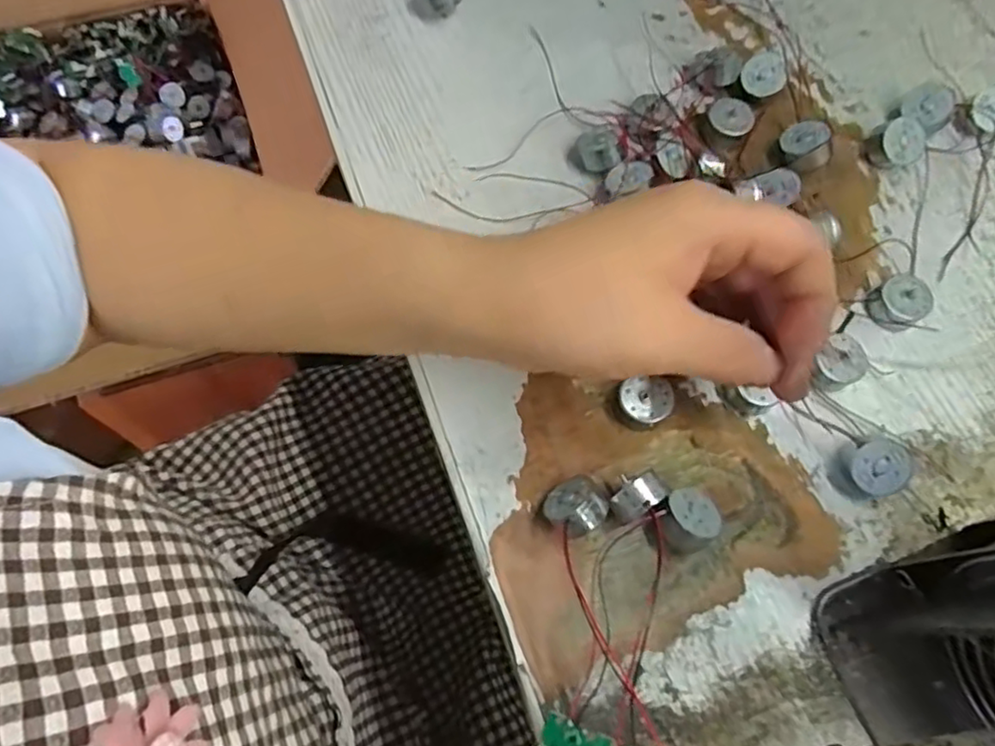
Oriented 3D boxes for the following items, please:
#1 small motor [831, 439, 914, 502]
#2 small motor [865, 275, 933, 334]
[{"bbox_3d":[0.158,0.039,0.279,0.027,0.015,0.027,-1,85,15],"label":"small motor"},{"bbox_3d":[0.188,-0.032,0.311,0.025,0.014,0.023,-23,71,-10],"label":"small motor"}]

